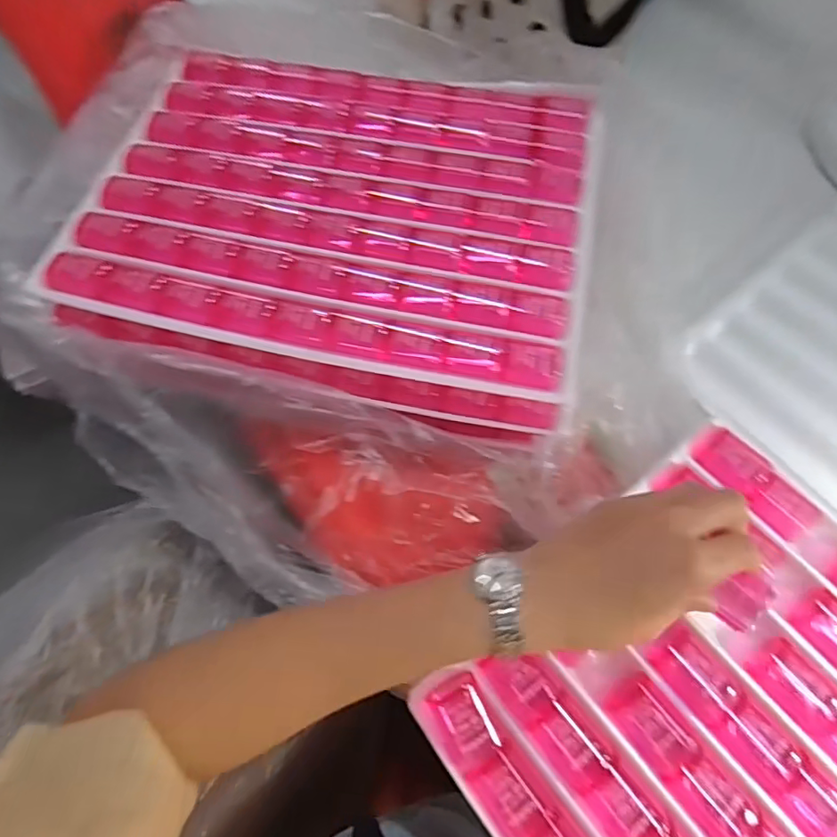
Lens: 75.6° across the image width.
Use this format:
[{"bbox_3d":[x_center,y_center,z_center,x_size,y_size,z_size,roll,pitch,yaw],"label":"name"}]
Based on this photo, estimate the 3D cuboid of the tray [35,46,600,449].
[{"bbox_3d":[-0.060,-0.165,0.422,0.378,0.033,0.307,11,68,5],"label":"tray"}]

